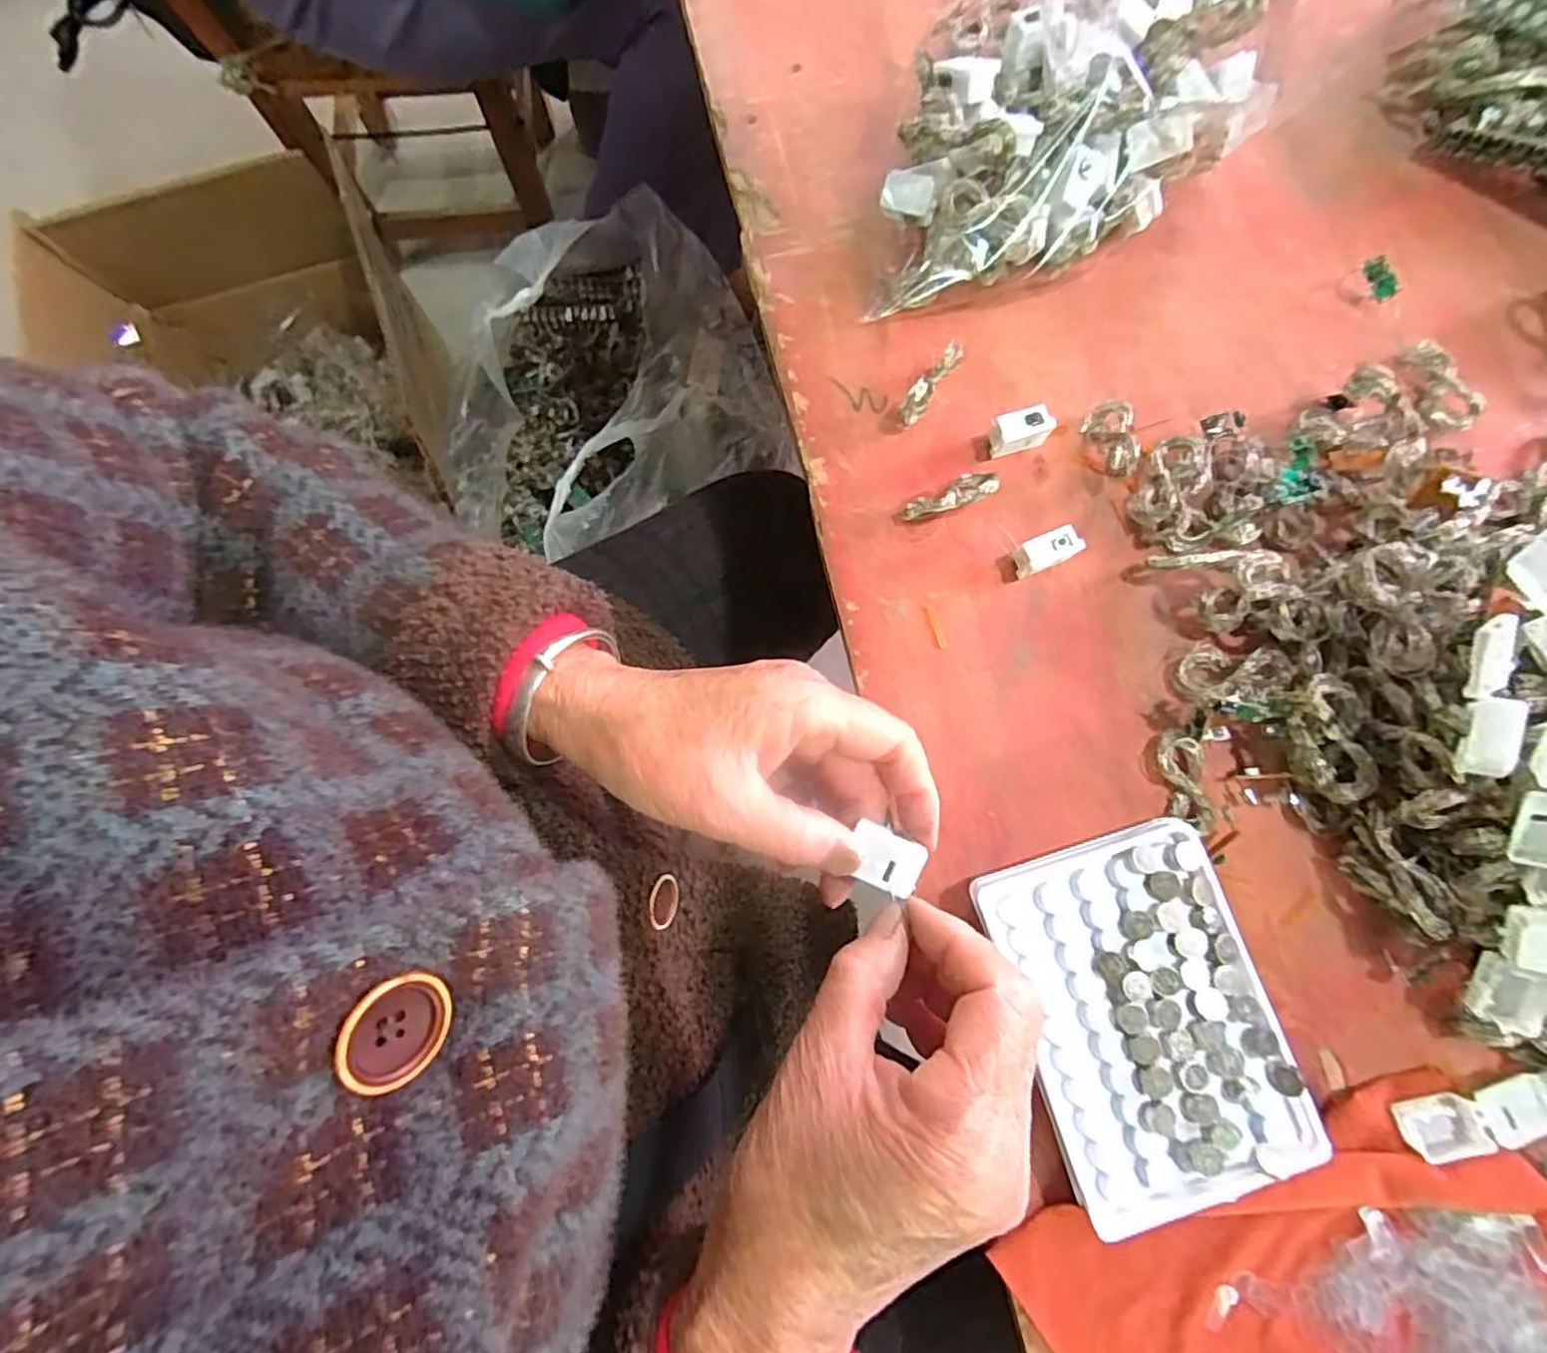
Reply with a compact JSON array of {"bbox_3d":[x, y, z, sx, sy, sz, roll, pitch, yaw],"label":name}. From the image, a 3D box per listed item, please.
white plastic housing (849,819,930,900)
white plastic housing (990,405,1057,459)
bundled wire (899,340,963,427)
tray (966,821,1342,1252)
[{"bbox_3d":[0.039,0.064,0.237,0.026,0.007,0.020,23,78,4],"label":"white plastic housing"},{"bbox_3d":[0.119,-0.118,0.328,0.029,0.021,0.012,-14,78,-4],"label":"white plastic housing"},{"bbox_3d":[0.077,-0.144,0.333,0.009,0.020,0.041,37,79,7],"label":"bundled wire"},{"bbox_3d":[0.145,0.134,0.271,0.093,0.026,0.131,-18,78,-5],"label":"tray"}]

